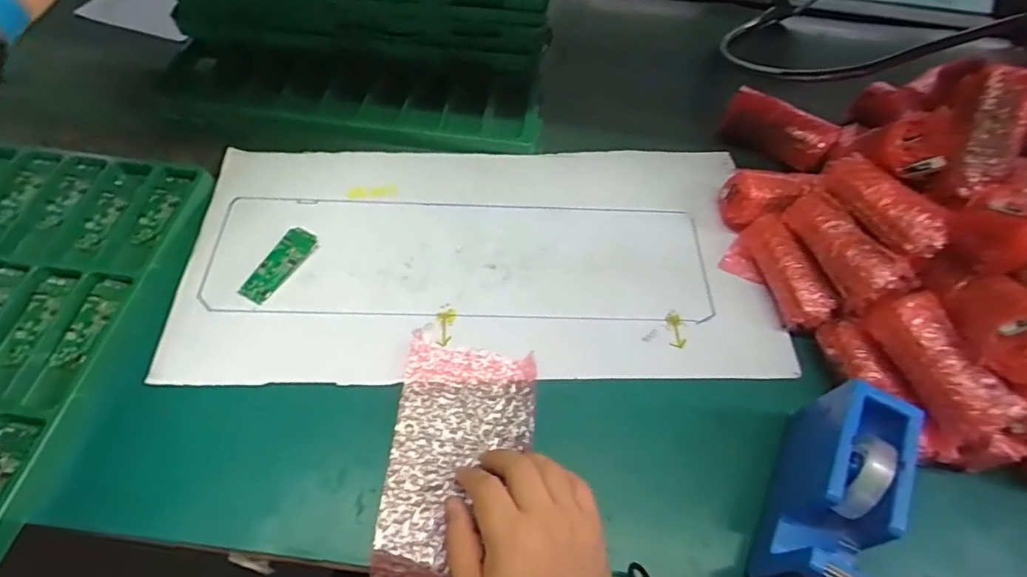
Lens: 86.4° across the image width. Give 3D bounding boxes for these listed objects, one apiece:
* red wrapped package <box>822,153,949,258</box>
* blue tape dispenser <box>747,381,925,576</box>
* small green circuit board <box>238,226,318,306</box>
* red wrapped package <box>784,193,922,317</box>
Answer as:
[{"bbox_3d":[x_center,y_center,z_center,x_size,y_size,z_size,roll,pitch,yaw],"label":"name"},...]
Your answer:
[{"bbox_3d":[0.291,-0.069,0.431,0.028,0.034,0.109,-13,58,-12],"label":"red wrapped package"},{"bbox_3d":[0.203,0.135,0.350,0.054,0.086,0.141,25,57,12],"label":"blue tape dispenser"},{"bbox_3d":[-0.197,-0.021,0.460,0.031,0.006,0.075,24,57,12],"label":"small green circuit board"},{"bbox_3d":[0.264,-0.033,0.444,0.039,0.047,0.108,-13,58,-13],"label":"red wrapped package"}]

